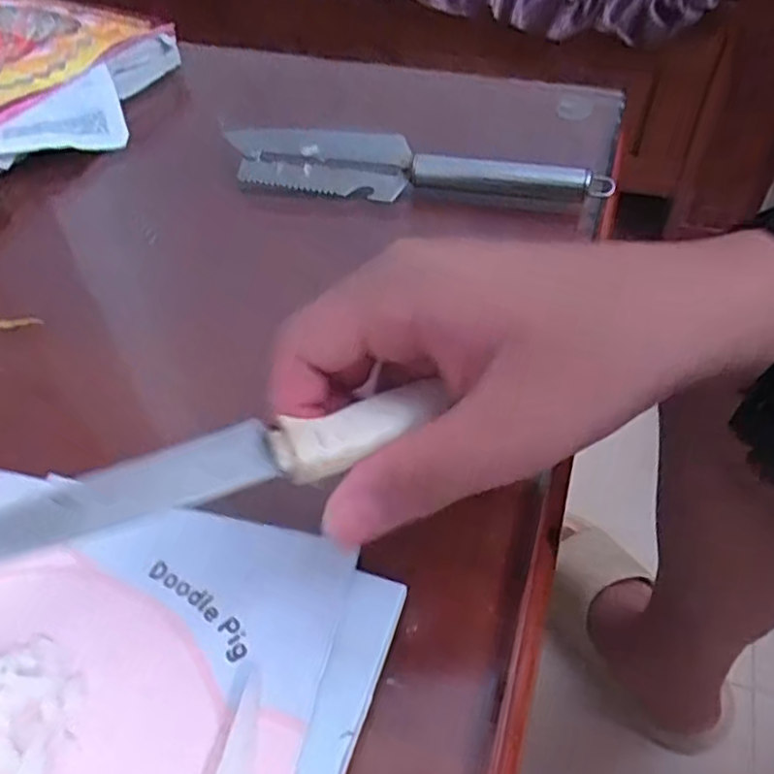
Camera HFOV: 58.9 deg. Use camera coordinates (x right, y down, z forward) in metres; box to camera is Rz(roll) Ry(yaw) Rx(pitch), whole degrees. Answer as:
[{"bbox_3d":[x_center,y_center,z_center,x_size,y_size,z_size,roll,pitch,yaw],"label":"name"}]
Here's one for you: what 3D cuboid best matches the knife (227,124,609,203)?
[{"bbox_3d":[0.015,-0.123,0.380,0.207,0.019,0.037,8,50,8],"label":"knife"}]

